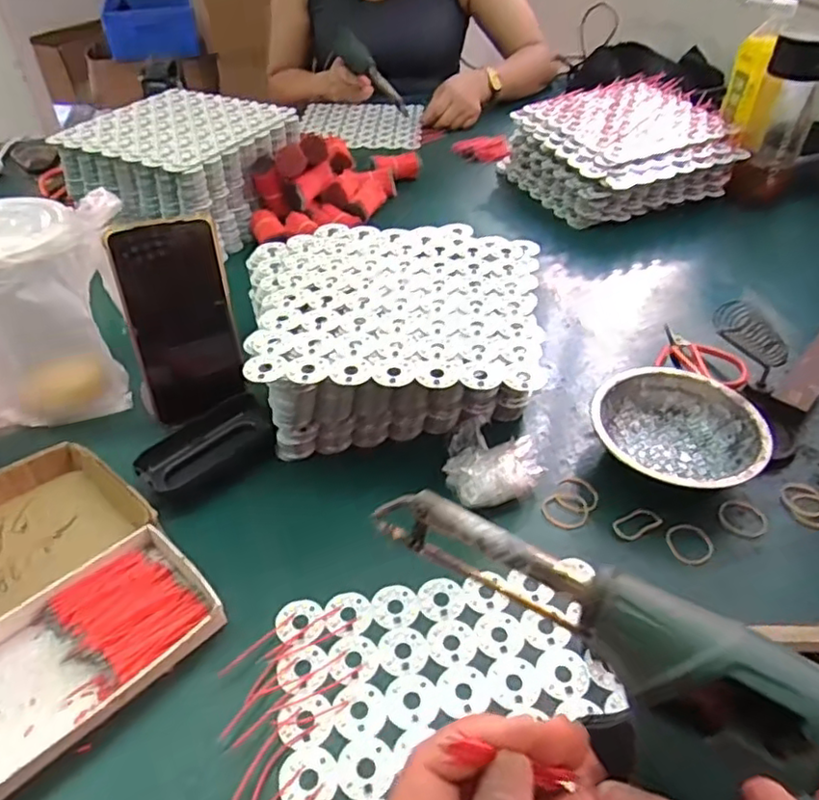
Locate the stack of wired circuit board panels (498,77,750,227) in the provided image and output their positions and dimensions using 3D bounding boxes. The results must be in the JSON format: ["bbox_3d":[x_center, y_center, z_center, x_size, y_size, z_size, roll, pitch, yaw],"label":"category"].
[{"bbox_3d":[0.293,-0.343,0.885,0.247,0.100,0.248,-17,45,-18],"label":"stack of wired circuit board panels"}]

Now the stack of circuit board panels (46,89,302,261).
[{"bbox_3d":[-0.282,-0.304,0.817,0.228,0.100,0.214,18,45,19],"label":"stack of circuit board panels"}]

